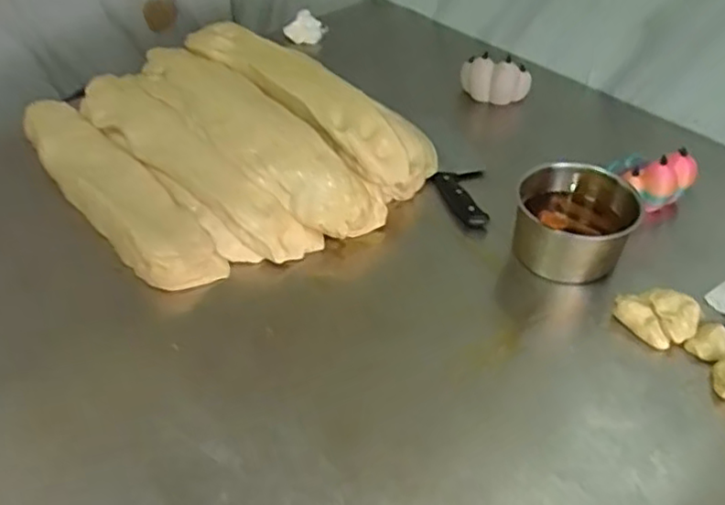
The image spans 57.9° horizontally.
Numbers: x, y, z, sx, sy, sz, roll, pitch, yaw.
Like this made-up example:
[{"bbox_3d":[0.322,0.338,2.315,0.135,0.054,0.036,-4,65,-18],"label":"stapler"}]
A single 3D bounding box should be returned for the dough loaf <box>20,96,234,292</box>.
[{"bbox_3d":[-0.391,-0.109,0.976,0.108,0.065,0.533,-32,52,-31],"label":"dough loaf"}]

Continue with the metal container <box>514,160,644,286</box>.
[{"bbox_3d":[0.286,-0.036,0.889,0.148,0.116,0.153,6,43,5],"label":"metal container"}]

